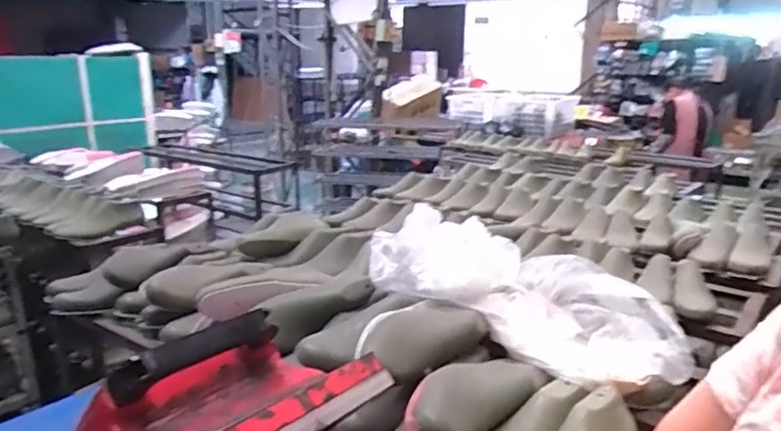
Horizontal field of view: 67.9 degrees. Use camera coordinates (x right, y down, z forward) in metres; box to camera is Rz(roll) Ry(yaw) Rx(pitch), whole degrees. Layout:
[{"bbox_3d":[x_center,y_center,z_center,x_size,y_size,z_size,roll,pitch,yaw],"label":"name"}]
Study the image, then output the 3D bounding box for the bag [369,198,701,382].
[{"bbox_3d":[0.205,0.121,0.924,0.529,0.127,0.189,22,22,14],"label":"bag"}]

